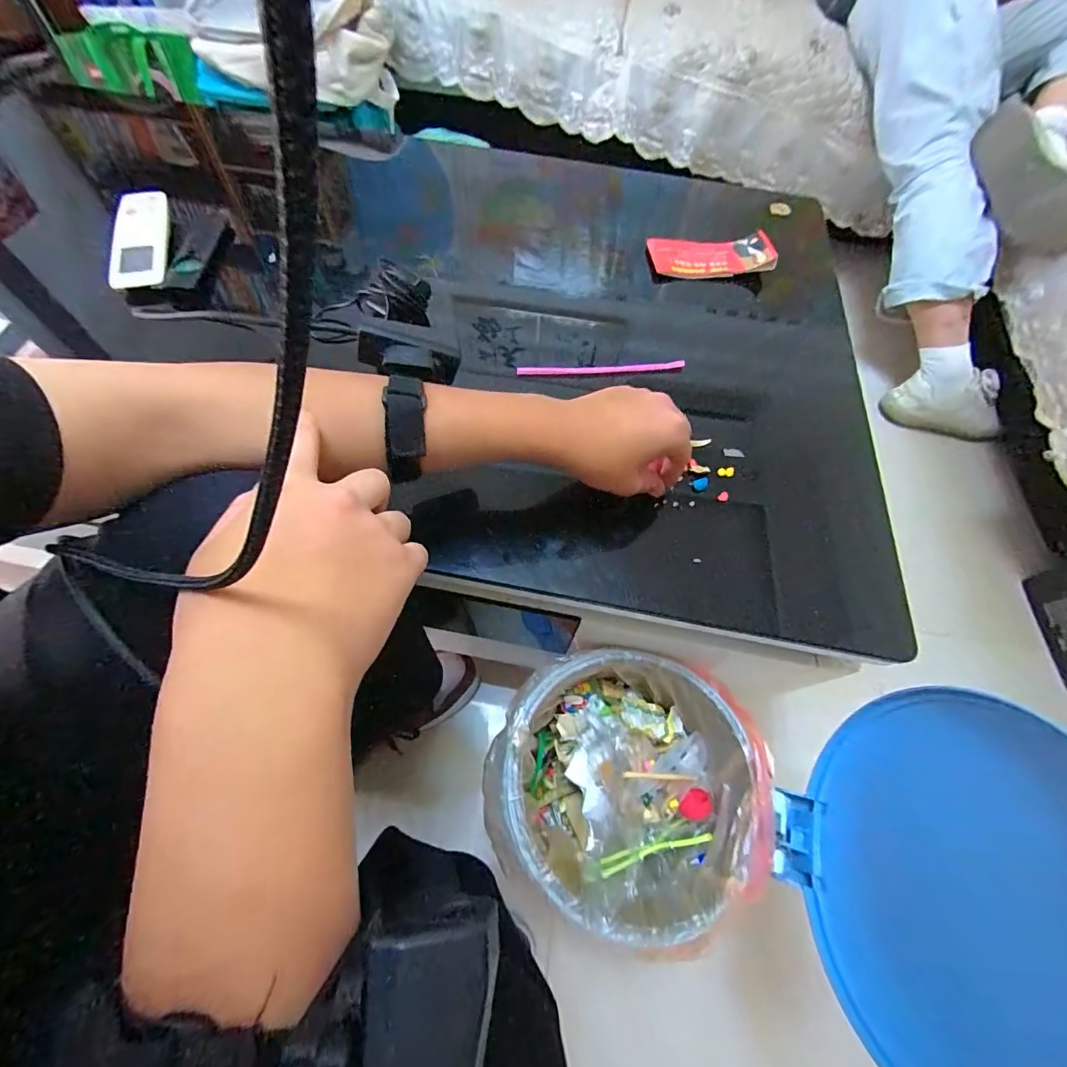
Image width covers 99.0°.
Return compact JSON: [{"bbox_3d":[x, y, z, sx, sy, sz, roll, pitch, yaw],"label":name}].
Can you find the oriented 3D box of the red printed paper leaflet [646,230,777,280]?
[{"bbox_3d":[0.226,-0.357,0.584,0.151,0.026,0.078,-3,63,-4],"label":"red printed paper leaflet"}]

